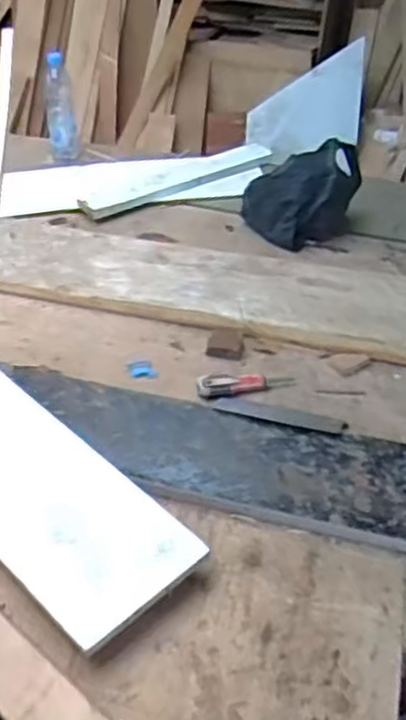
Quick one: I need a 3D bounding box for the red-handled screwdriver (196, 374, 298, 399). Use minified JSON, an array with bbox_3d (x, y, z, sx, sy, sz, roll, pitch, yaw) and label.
[{"bbox_3d":[0.070,0.036,1.155,0.156,0.033,0.036,-3,37,-23],"label":"red-handled screwdriver"}]

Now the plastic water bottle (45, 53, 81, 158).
[{"bbox_3d":[-0.332,-0.589,1.746,0.066,0.232,0.063,-5,16,-6],"label":"plastic water bottle"}]

